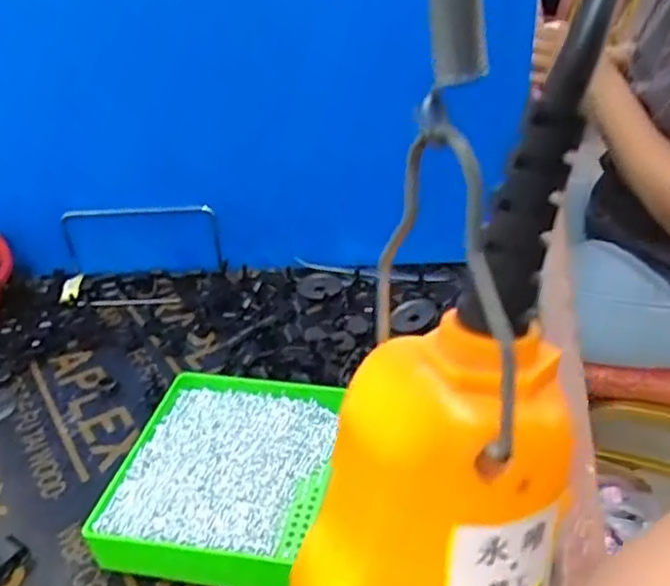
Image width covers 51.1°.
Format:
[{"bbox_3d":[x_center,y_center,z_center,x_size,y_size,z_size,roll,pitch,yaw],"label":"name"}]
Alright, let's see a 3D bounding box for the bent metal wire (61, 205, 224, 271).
[{"bbox_3d":[-0.188,-0.054,0.681,0.162,0.069,0.007,3,32,8],"label":"bent metal wire"}]

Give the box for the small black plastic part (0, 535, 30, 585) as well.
[{"bbox_3d":[-0.200,0.159,0.423,0.016,0.017,0.026,17,37,29],"label":"small black plastic part"}]

